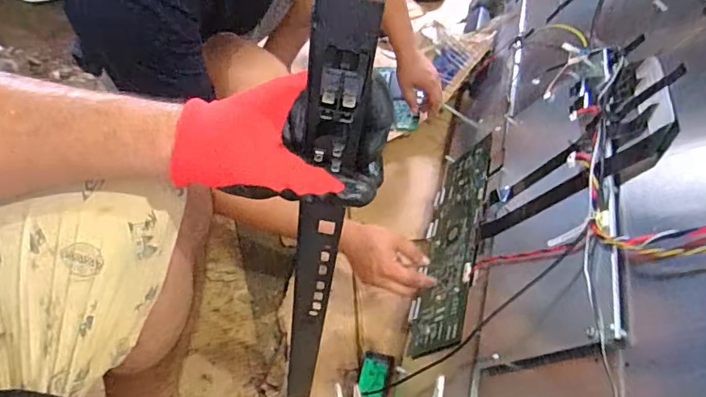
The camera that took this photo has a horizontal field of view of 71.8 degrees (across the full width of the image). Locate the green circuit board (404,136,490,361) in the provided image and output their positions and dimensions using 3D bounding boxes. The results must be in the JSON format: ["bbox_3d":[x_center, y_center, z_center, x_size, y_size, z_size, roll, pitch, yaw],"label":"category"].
[{"bbox_3d":[0.163,0.067,0.801,0.017,0.156,0.387,30,55,-16],"label":"green circuit board"}]

